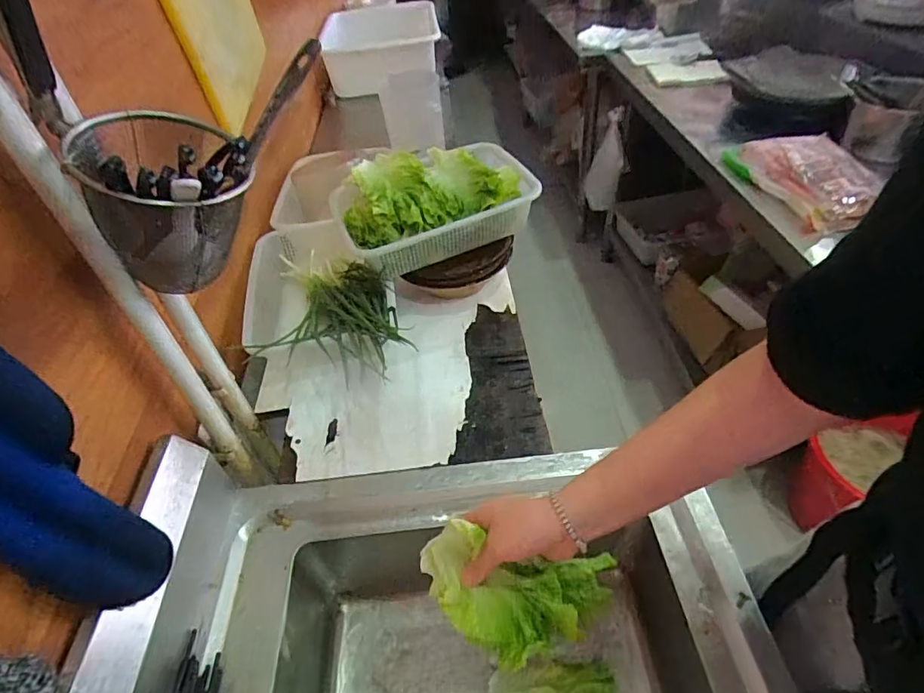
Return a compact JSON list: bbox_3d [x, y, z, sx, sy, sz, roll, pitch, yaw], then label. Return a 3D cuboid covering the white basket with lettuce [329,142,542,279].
[{"bbox_3d":[-0.040,-0.228,0.795,0.289,0.102,0.206,-20,47,-13],"label":"white basket with lettuce"}]

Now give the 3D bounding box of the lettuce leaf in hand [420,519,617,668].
[{"bbox_3d":[0.051,0.220,0.447,0.162,0.095,0.080,1,45,7],"label":"lettuce leaf in hand"}]

